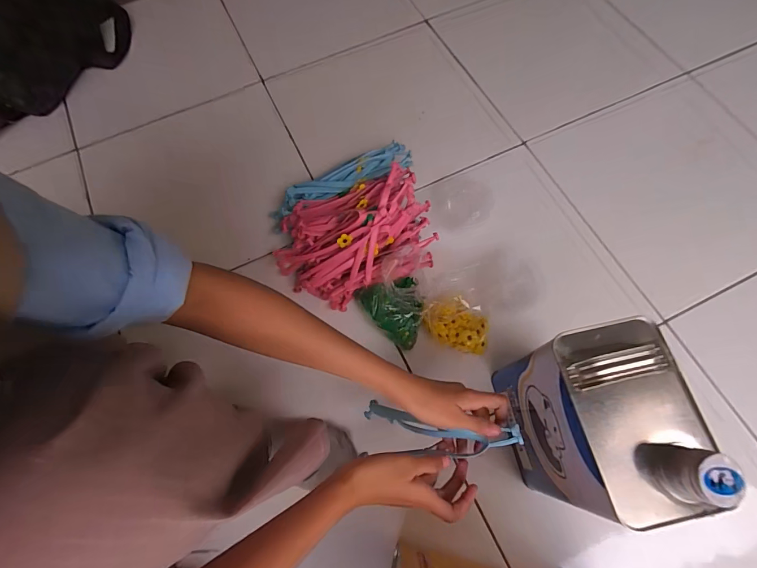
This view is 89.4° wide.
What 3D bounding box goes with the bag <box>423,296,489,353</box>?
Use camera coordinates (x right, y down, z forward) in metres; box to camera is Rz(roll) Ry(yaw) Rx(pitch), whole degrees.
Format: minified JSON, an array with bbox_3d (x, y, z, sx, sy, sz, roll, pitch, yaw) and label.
[{"bbox_3d":[0.121,0.064,0.595,0.103,0.047,0.072,15,71,8],"label":"bag"}]

